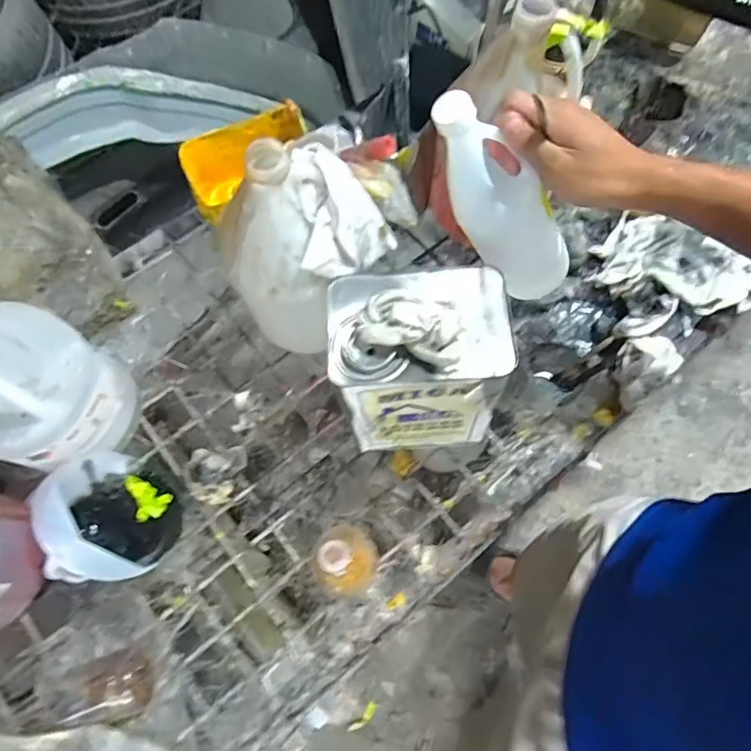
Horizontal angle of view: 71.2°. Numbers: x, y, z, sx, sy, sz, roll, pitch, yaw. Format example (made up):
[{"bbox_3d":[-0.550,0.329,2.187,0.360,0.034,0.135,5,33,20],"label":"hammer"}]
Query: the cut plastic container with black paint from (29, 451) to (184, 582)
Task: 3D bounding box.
[{"bbox_3d":[-0.287,0.149,0.568,0.113,0.105,0.135,-6,71,1],"label":"cut plastic container with black paint"}]

